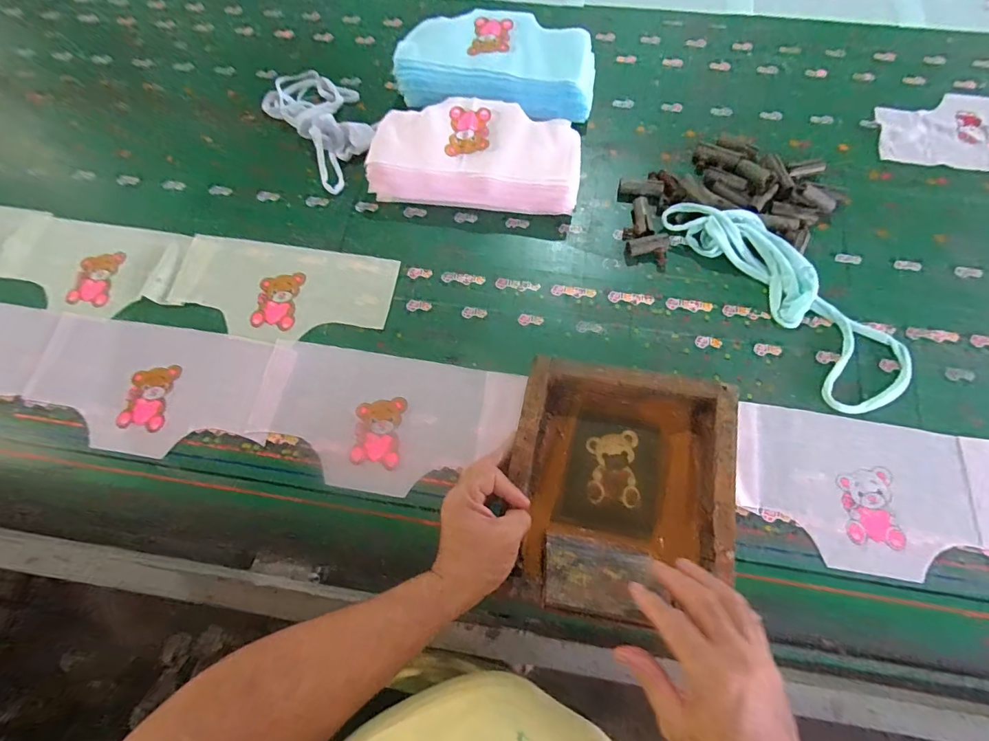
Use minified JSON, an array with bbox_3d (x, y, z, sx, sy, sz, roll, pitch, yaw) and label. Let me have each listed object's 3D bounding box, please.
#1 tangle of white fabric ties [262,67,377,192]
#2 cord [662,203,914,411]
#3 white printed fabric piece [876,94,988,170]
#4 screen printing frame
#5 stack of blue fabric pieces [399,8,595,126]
[{"bbox_3d":[-0.273,-0.408,0.708,0.132,0.035,0.264,-35,74,-12],"label":"tangle of white fabric ties"},{"bbox_3d":[0.381,-0.107,0.571,0.131,0.039,0.354,-31,73,-11],"label":"cord"},{"bbox_3d":[0.744,-0.363,0.669,0.302,0.012,0.151,9,70,3],"label":"white printed fabric piece"},{"bbox_3d":[0.136,0.124,0.487,0.232,0.077,0.259,10,68,5],"label":"screen printing frame"},{"bbox_3d":[0.001,-0.468,0.692,0.310,0.072,0.188,9,70,3],"label":"stack of blue fabric pieces"}]

